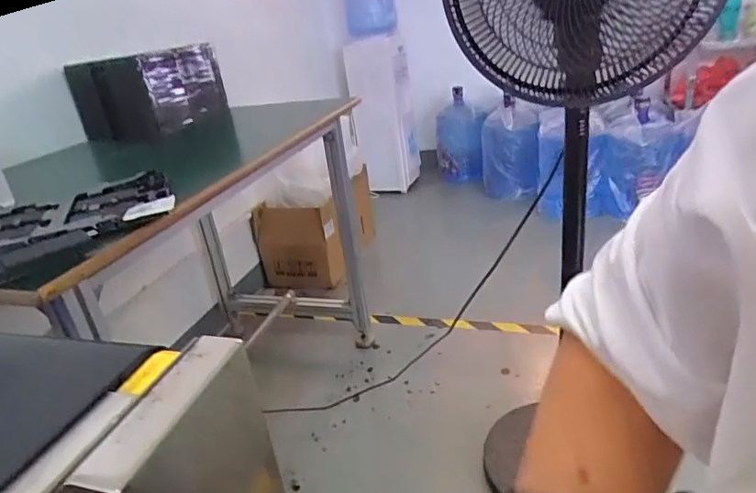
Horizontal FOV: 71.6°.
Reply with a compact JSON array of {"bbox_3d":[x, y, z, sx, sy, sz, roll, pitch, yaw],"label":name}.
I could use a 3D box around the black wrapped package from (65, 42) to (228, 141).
[{"bbox_3d":[-0.534,-0.355,1.215,0.250,0.175,0.246,7,28,29],"label":"black wrapped package"}]

